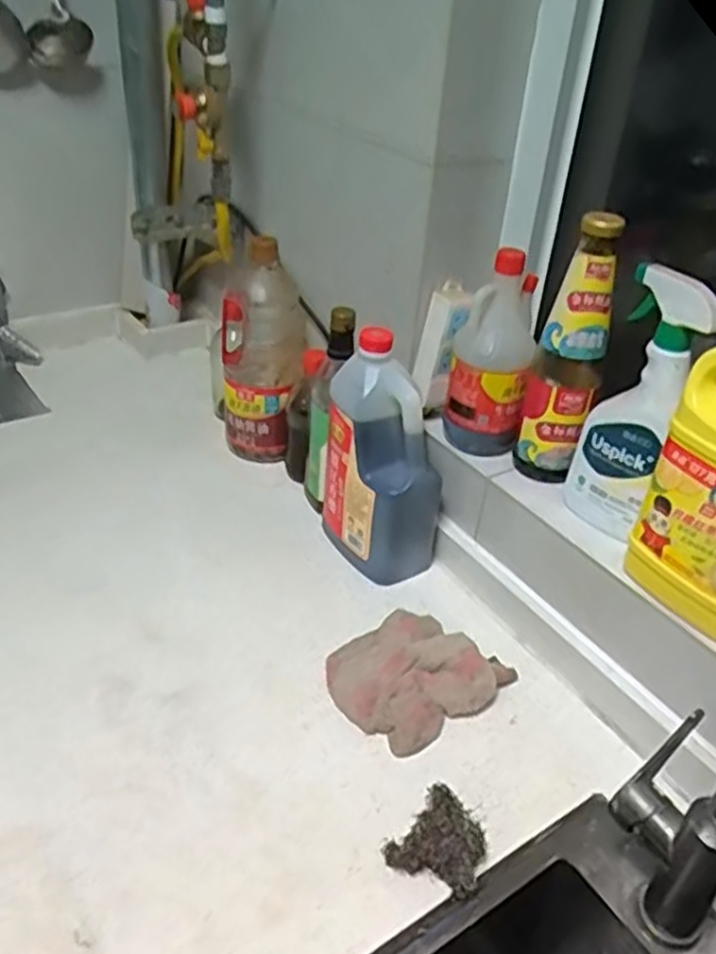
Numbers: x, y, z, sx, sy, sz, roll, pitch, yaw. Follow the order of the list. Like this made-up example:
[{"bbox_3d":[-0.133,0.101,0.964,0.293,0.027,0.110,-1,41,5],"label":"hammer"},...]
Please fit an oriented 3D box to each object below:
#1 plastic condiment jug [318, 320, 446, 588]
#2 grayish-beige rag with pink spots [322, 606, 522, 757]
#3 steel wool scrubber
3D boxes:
[{"bbox_3d":[0.028,-0.017,0.814,0.106,0.247,0.118,-8,37,-17],"label":"plastic condiment jug"},{"bbox_3d":[0.054,0.181,0.725,0.159,0.035,0.140,-27,45,-36],"label":"grayish-beige rag with pink spots"},{"bbox_3d":[0.068,0.289,0.593,0.069,0.028,0.074,28,41,30],"label":"steel wool scrubber"}]

